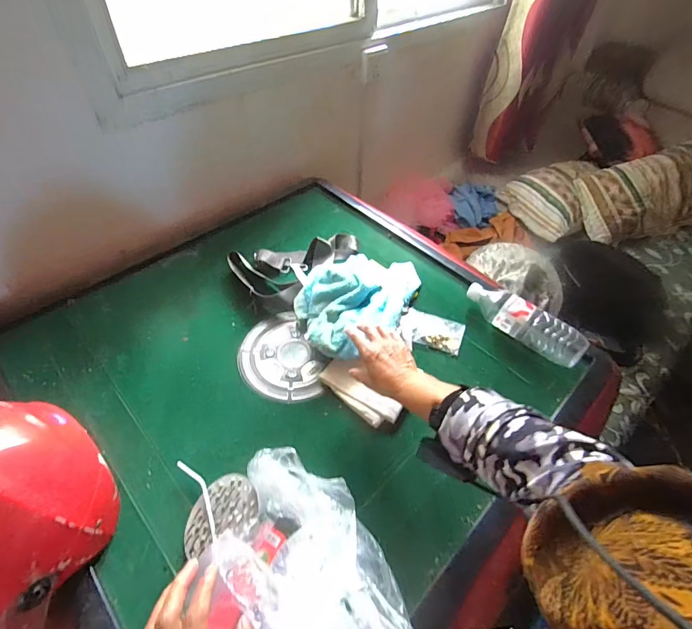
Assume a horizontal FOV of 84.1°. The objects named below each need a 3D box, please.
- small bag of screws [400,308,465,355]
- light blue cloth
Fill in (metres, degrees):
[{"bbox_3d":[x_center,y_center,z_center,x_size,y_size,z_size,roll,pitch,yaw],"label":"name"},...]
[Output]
[{"bbox_3d":[0.164,0.032,0.735,0.116,0.015,0.073,15,50,9],"label":"small bag of screws"},{"bbox_3d":[0.018,-0.044,0.733,0.198,0.068,0.297,19,50,13],"label":"light blue cloth"}]

